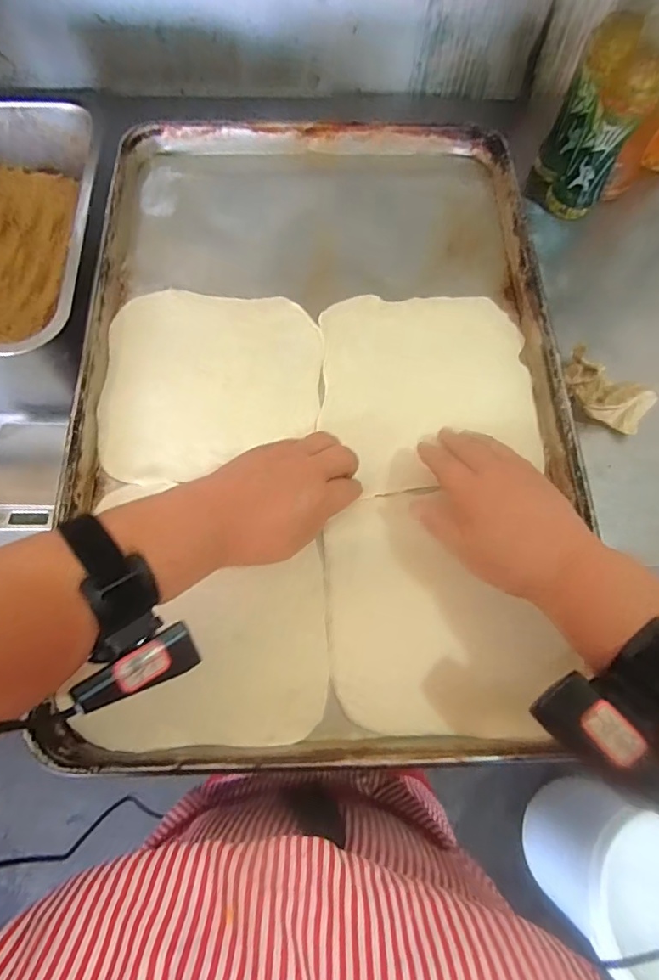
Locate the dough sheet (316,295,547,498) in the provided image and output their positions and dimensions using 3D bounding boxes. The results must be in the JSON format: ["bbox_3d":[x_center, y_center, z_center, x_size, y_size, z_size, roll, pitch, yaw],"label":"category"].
[{"bbox_3d":[0.088,-0.090,0.441,0.184,0.010,0.189,0,69,-2],"label":"dough sheet"}]

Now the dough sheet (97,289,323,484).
[{"bbox_3d":[-0.103,-0.095,0.433,0.185,0.009,0.182,0,69,-2],"label":"dough sheet"}]

